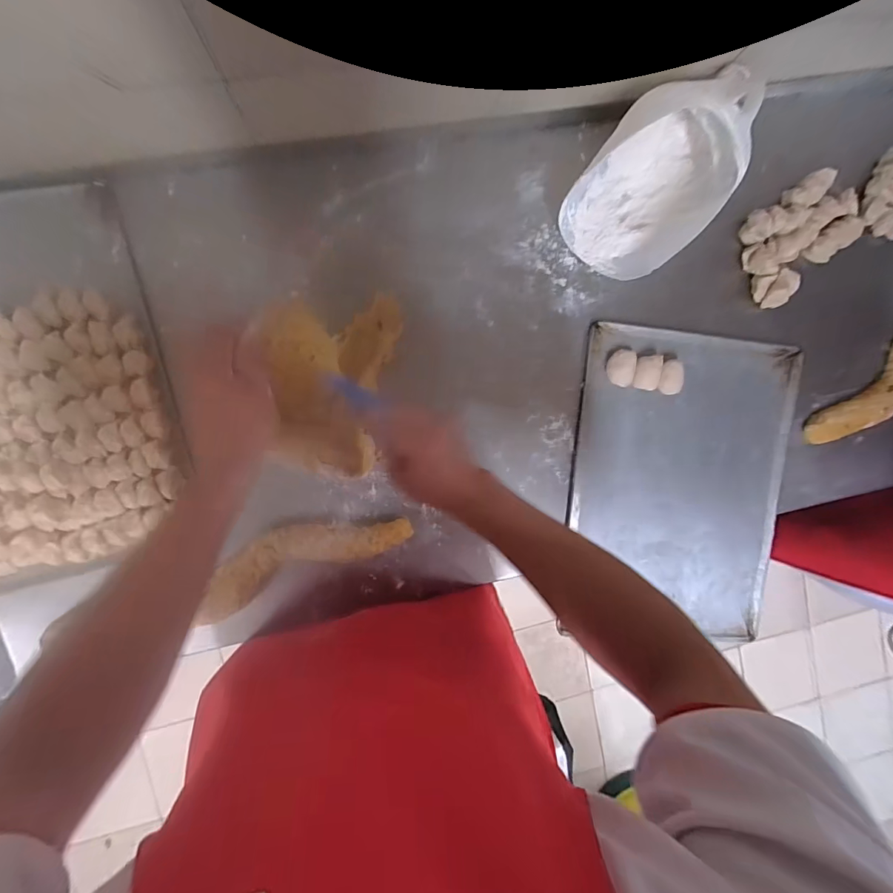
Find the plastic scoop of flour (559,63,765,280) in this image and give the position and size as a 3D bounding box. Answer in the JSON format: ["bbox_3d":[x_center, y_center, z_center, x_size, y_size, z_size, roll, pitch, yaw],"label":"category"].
[{"bbox_3d":[0.278,-0.358,0.560,0.149,0.142,0.252,35,88,-9],"label":"plastic scoop of flour"}]

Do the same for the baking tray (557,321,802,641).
[{"bbox_3d":[0.343,0.052,0.648,0.318,0.019,0.430,6,92,-9],"label":"baking tray"}]

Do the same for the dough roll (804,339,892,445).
[{"bbox_3d":[0.673,-0.095,0.677,0.303,0.024,0.073,-39,98,-5],"label":"dough roll"}]

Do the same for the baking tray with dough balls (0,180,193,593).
[{"bbox_3d":[-0.499,-0.060,0.514,0.306,0.035,0.431,-11,95,-8],"label":"baking tray with dough balls"}]

